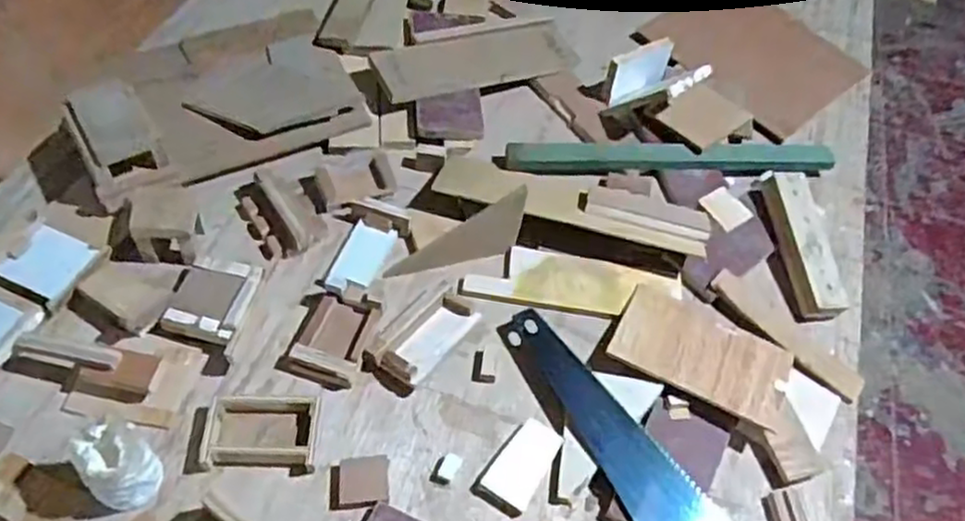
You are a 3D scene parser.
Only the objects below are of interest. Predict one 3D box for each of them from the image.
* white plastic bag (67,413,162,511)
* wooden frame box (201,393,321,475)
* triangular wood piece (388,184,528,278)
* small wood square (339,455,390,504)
[{"bbox_3d":[-0.353,0.198,0.695,0.054,0.086,0.064,31,57,15],"label":"white plastic bag"},{"bbox_3d":[-0.235,0.182,0.770,0.116,0.026,0.078,3,54,-5],"label":"wooden frame box"},{"bbox_3d":[-0.024,-0.018,0.911,0.196,0.070,0.019,-27,29,5],"label":"triangular wood piece"},{"bbox_3d":[-0.125,0.232,0.761,0.050,0.014,0.046,1,55,-6],"label":"small wood square"}]

